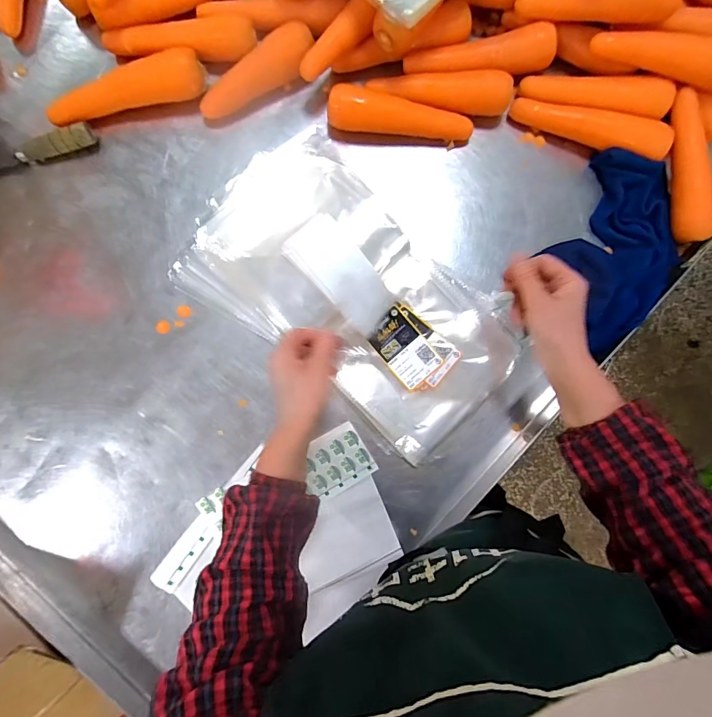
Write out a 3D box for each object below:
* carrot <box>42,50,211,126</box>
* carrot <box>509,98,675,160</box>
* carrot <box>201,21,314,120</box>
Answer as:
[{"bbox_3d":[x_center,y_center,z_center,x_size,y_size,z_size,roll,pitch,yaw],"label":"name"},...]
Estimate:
[{"bbox_3d":[-0.287,-0.335,0.519,0.193,0.052,0.042,-16,89,-3],"label":"carrot"},{"bbox_3d":[0.309,-0.305,0.543,0.205,0.042,0.043,13,88,-2],"label":"carrot"},{"bbox_3d":[-0.128,-0.366,0.532,0.163,0.041,0.047,-35,90,-3],"label":"carrot"}]

